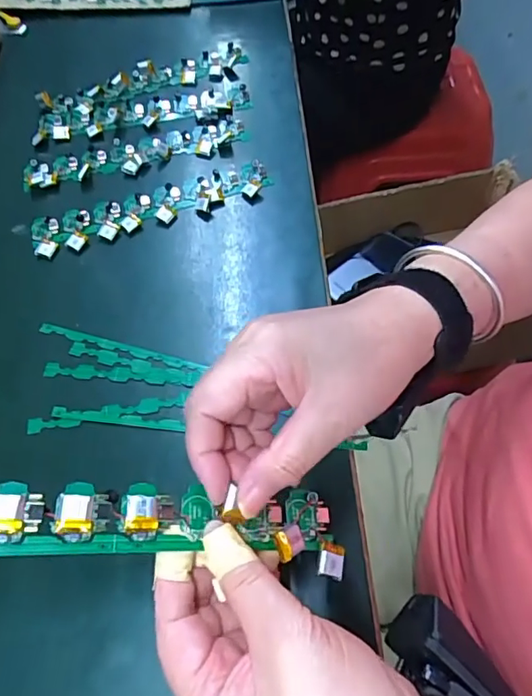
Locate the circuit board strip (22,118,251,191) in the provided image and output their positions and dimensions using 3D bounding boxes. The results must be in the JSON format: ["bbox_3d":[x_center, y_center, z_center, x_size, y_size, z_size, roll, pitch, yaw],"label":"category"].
[{"bbox_3d":[-0.126,-0.194,0.505,0.220,0.012,0.047,-12,61,-3],"label":"circuit board strip"}]

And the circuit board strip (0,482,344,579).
[{"bbox_3d":[-0.067,0.080,0.235,0.220,0.014,0.035,8,59,-18],"label":"circuit board strip"}]

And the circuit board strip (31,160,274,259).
[{"bbox_3d":[-0.102,-0.129,0.470,0.217,0.009,0.044,-18,61,-7],"label":"circuit board strip"}]

